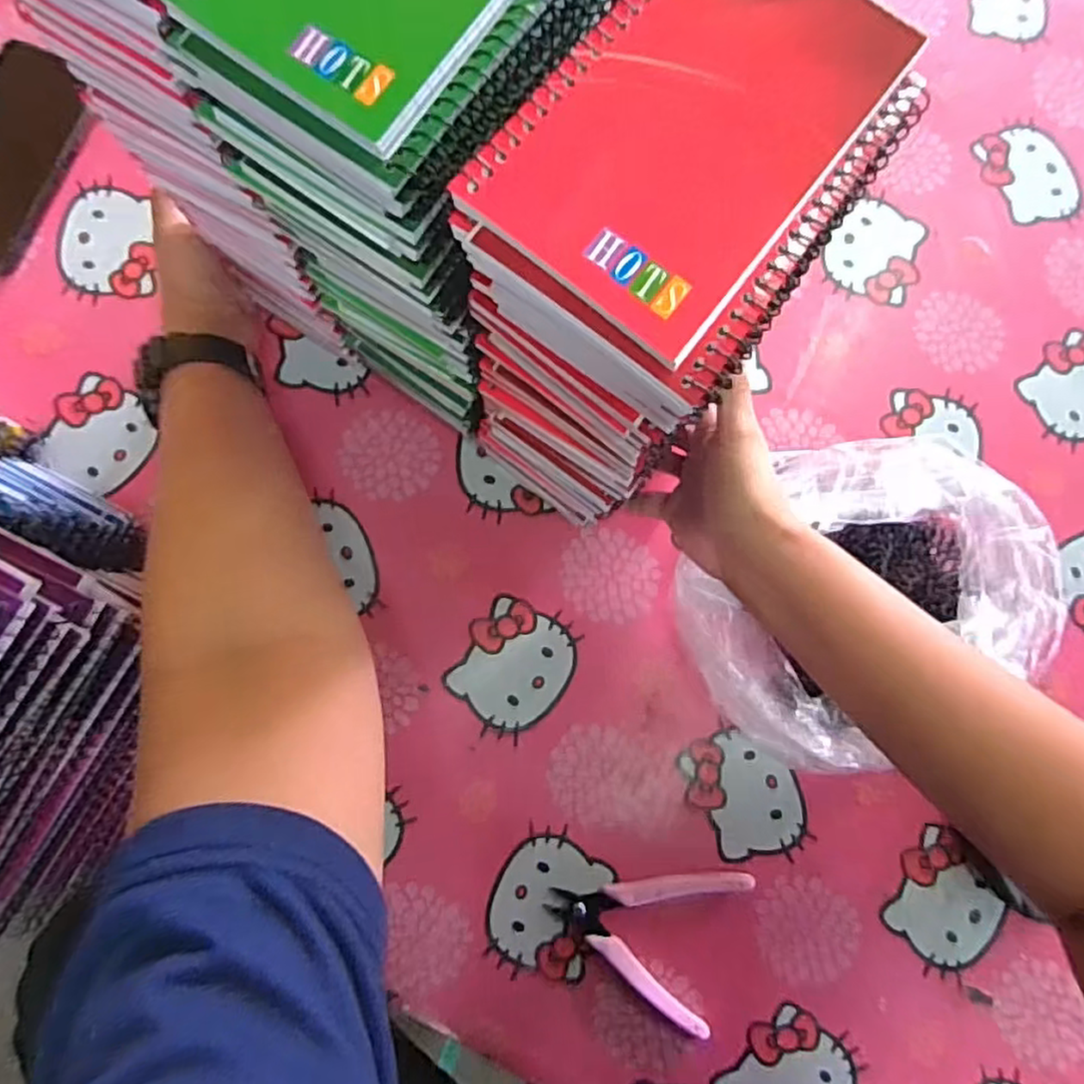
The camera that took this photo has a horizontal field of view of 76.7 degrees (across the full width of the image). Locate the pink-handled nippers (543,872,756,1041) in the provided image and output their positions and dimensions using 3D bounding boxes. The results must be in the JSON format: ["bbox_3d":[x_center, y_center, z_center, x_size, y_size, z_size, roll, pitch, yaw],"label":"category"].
[{"bbox_3d":[0.064,0.237,0.427,0.113,0.011,0.096,22,80,1],"label":"pink-handled nippers"}]

